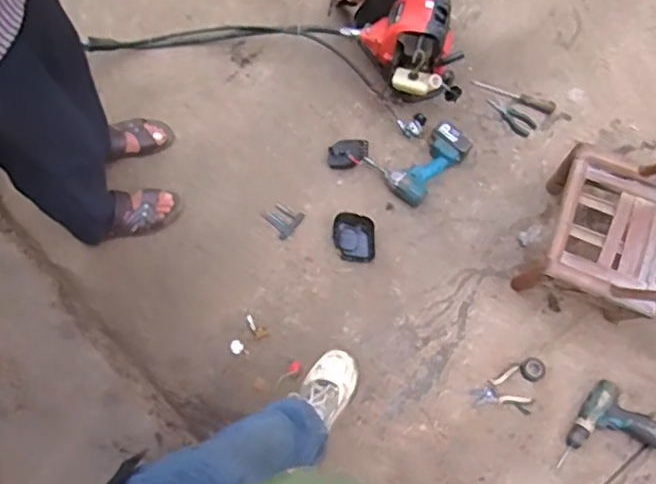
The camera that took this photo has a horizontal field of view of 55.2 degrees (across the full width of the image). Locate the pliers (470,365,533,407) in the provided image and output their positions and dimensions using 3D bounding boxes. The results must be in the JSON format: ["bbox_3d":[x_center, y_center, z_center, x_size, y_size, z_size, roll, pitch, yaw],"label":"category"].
[{"bbox_3d":[0.410,0.357,1.508,0.138,0.020,0.091,-15,73,-1],"label":"pliers"}]

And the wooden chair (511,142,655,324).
[{"bbox_3d":[0.715,-0.036,1.419,0.392,0.493,0.362,21,75,9],"label":"wooden chair"}]

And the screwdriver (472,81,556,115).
[{"bbox_3d":[0.532,-0.419,1.789,0.239,0.033,0.027,22,73,6],"label":"screwdriver"}]

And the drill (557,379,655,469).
[{"bbox_3d":[0.671,0.467,1.461,0.196,0.047,0.221,35,78,12],"label":"drill"}]

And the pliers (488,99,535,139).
[{"bbox_3d":[0.516,-0.356,1.772,0.147,0.014,0.062,36,75,10],"label":"pliers"}]

